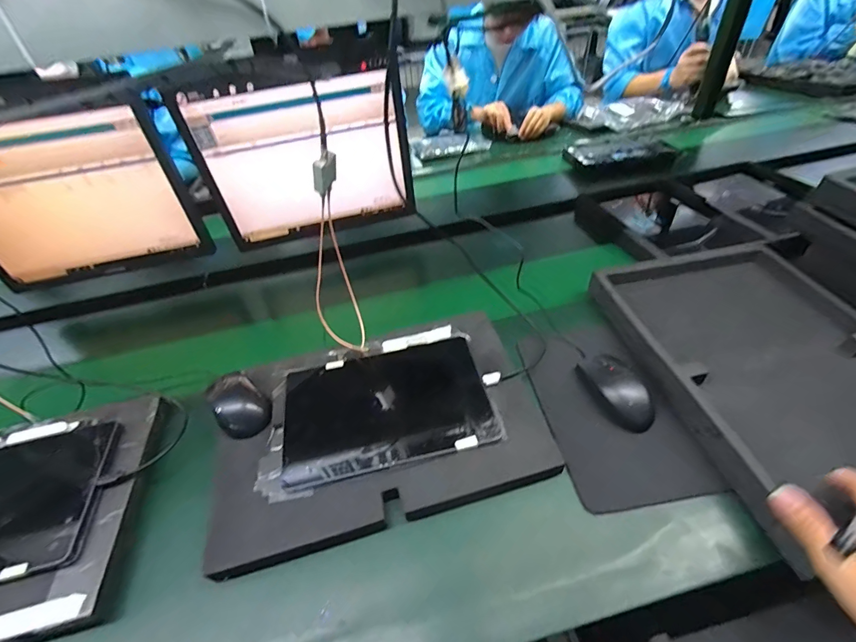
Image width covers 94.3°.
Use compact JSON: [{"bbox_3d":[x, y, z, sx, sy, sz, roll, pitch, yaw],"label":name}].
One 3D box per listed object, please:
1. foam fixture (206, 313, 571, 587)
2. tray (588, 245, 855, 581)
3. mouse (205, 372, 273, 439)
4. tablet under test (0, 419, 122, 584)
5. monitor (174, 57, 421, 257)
[{"bbox_3d":[-0.064,0.126,0.508,0.382,0.043,0.248,-14,43,-8],"label":"foam fixture"},{"bbox_3d":[0.439,0.049,0.494,0.298,0.054,0.408,-11,43,-5],"label":"tray"},{"bbox_3d":[-0.249,0.107,0.521,0.061,0.034,0.081,-34,49,-26],"label":"mouse"},{"bbox_3d":[-0.491,0.200,0.441,0.238,0.014,0.186,-12,44,-9],"label":"tablet under test"},{"bbox_3d":[-0.218,-0.288,0.727,0.368,0.278,0.043,-12,43,-6],"label":"monitor"}]

